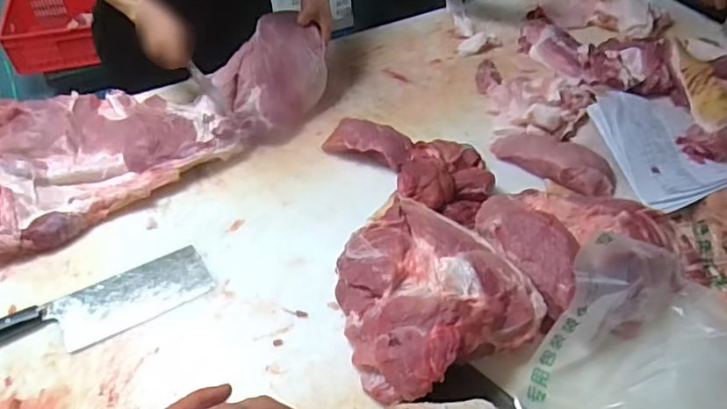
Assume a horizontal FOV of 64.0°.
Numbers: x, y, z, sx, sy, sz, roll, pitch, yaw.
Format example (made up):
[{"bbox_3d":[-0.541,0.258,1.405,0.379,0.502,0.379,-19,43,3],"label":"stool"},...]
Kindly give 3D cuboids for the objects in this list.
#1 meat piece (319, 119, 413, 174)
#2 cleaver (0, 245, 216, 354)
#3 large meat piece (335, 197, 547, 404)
[{"bbox_3d":[0.017,-0.114,1.130,0.186,0.052,0.084,19,48,18],"label":"meat piece"},{"bbox_3d":[-0.403,0.157,0.886,0.332,0.022,0.106,-25,51,-23],"label":"cleaver"},{"bbox_3d":[0.092,0.123,0.867,0.265,0.102,0.282,0,47,0],"label":"large meat piece"}]

